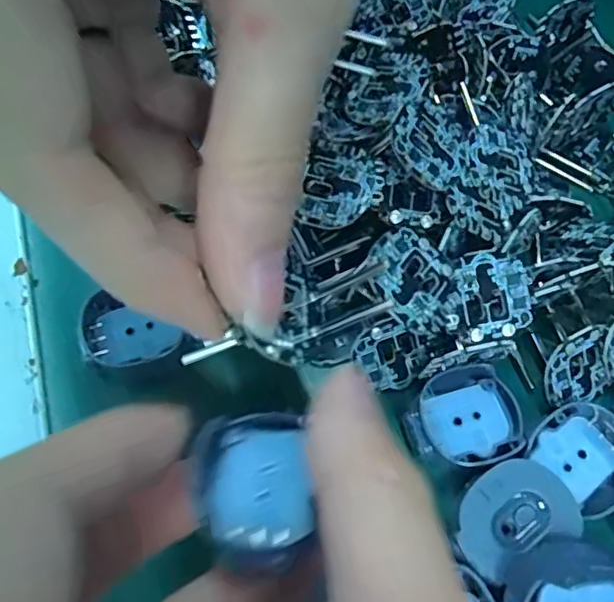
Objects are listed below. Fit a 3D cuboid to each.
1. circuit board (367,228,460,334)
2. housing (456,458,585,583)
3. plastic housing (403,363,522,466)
[{"bbox_3d":[0.024,-0.004,0.129,0.020,0.004,0.024,-29,88,-31],"label":"circuit board"},{"bbox_3d":[0.047,0.050,0.136,0.028,0.010,0.020,-23,69,-11],"label":"housing"},{"bbox_3d":[0.040,0.030,0.149,0.029,0.004,0.025,-18,68,-9],"label":"plastic housing"}]

